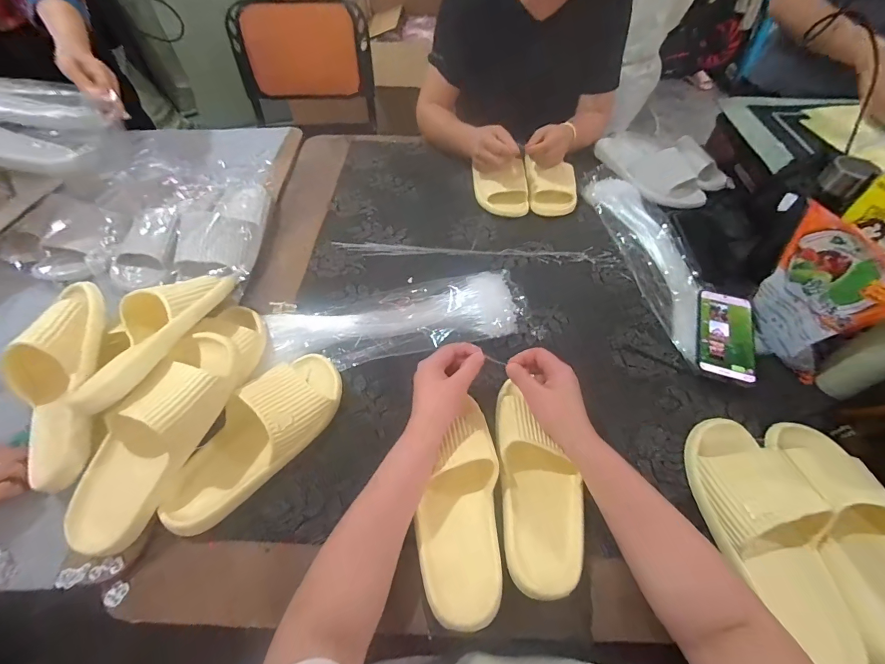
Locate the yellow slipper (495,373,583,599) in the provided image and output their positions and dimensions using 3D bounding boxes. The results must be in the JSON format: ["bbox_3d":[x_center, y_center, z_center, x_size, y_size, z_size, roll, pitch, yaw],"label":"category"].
[{"bbox_3d":[0.109,0.168,0.453,0.093,0.062,0.228,-6,64,-4],"label":"yellow slipper"}]

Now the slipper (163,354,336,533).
[{"bbox_3d":[-0.226,0.124,0.476,0.105,0.070,0.242,29,59,19],"label":"slipper"}]

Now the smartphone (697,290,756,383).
[{"bbox_3d":[0.419,0.001,0.572,0.071,0.013,0.161,12,54,20],"label":"smartphone"}]

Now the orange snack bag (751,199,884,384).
[{"bbox_3d":[0.507,-0.057,0.533,0.040,0.180,0.171,1,54,1],"label":"orange snack bag"}]

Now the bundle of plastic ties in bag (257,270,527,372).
[{"bbox_3d":[-0.065,-0.023,0.605,0.396,0.037,0.132,-11,55,-8],"label":"bundle of plastic ties in bag"}]

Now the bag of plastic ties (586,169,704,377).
[{"bbox_3d":[0.388,-0.145,0.703,0.120,0.035,0.439,-8,55,-5],"label":"bag of plastic ties"}]

